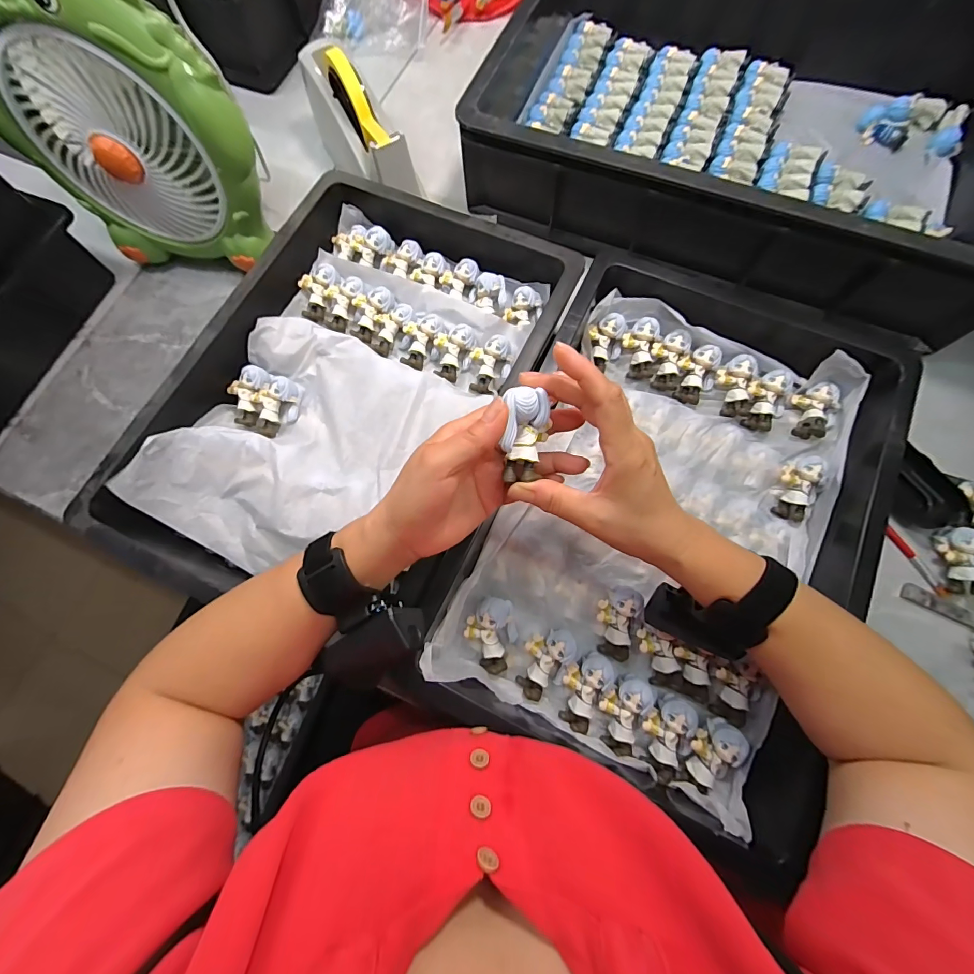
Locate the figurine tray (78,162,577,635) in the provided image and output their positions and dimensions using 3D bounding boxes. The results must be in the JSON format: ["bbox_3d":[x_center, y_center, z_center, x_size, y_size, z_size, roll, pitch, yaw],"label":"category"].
[{"bbox_3d":[-0.126,-0.100,0.416,0.329,0.059,0.438,23,77,5],"label":"figurine tray"}]

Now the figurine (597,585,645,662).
[{"bbox_3d":[0.120,0.123,0.374,0.039,0.020,0.064,9,95,1],"label":"figurine"}]

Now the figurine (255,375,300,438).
[{"bbox_3d":[-0.228,-0.086,0.441,0.041,0.030,0.062,6,76,0],"label":"figurine"}]

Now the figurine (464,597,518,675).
[{"bbox_3d":[0.004,0.131,0.362,0.045,0.027,0.062,10,76,1],"label":"figurine"}]

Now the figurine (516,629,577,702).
[{"bbox_3d":[0.051,0.153,0.358,0.038,0.029,0.060,22,77,4],"label":"figurine"}]

